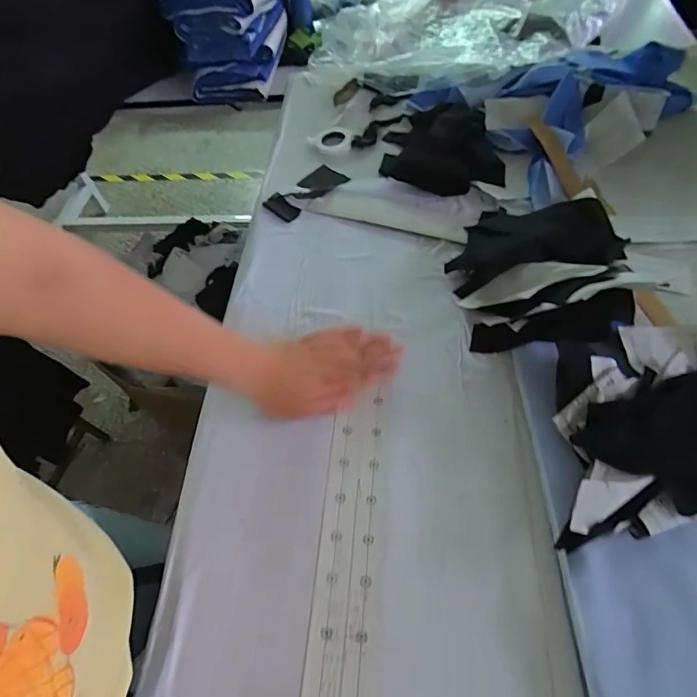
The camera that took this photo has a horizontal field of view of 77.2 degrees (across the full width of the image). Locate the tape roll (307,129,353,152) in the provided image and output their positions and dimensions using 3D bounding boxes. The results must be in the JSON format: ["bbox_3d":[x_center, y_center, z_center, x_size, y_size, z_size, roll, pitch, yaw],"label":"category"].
[{"bbox_3d":[-0.022,-0.335,0.700,0.061,0.009,0.059,-3,57,5],"label":"tape roll"}]

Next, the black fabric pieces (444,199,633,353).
[{"bbox_3d":[0.220,-0.092,0.488,0.191,0.080,0.218,-2,57,6],"label":"black fabric pieces"}]

